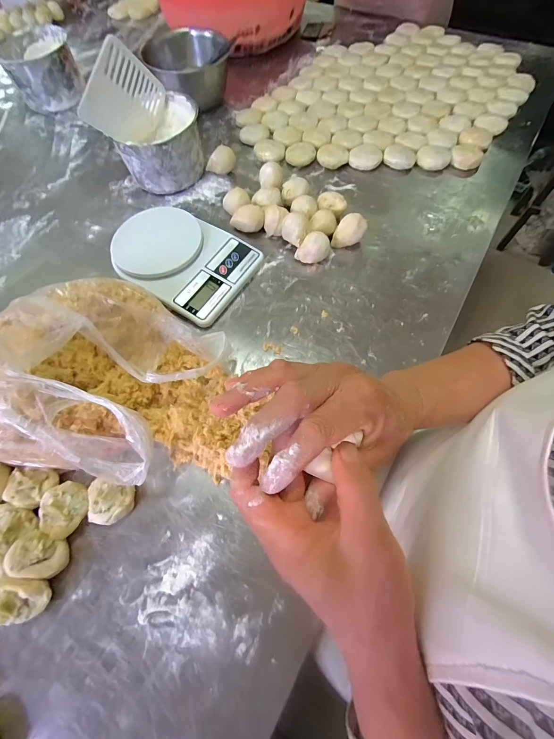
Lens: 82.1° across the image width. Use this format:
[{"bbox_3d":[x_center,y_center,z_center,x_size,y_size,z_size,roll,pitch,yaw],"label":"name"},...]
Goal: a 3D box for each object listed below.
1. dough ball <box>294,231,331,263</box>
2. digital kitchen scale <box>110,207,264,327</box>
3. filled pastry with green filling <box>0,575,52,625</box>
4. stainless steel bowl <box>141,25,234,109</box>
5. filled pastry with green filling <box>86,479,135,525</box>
[{"bbox_3d":[0.056,-0.182,0.483,0.049,0.036,0.032,-32,68,-12],"label":"dough ball"},{"bbox_3d":[-0.143,-0.168,0.483,0.198,0.039,0.149,30,70,15],"label":"digital kitchen scale"},{"bbox_3d":[-0.248,0.219,0.305,0.050,0.034,0.038,-7,65,-1],"label":"filled pastry with green filling"},{"bbox_3d":[-0.180,-0.626,0.665,0.165,0.085,0.168,-1,65,2],"label":"stainless steel bowl"},{"bbox_3d":[-0.182,0.145,0.346,0.048,0.027,0.042,9,66,6],"label":"filled pastry with green filling"}]

